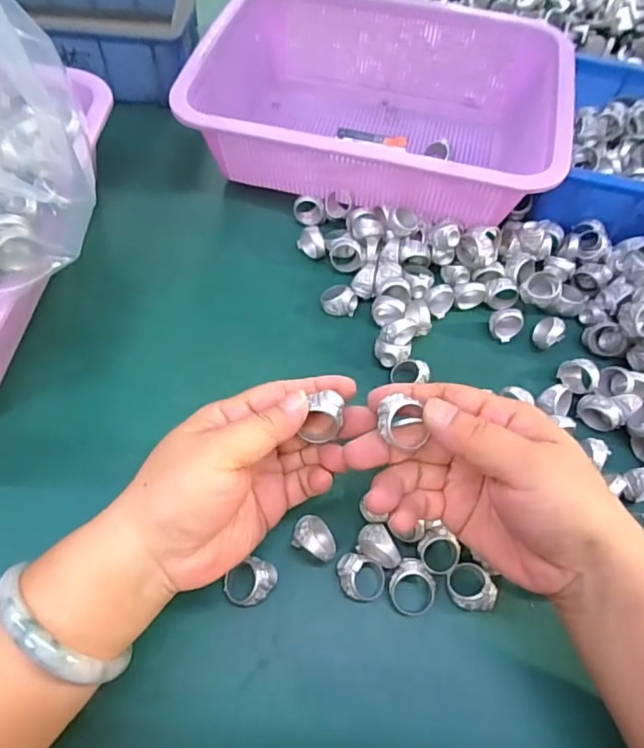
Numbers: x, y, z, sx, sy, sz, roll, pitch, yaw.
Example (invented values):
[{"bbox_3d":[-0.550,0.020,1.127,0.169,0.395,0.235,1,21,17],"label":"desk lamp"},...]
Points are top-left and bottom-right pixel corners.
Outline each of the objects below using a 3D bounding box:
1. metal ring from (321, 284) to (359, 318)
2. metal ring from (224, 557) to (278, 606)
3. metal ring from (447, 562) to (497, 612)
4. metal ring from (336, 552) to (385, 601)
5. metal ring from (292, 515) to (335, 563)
[{"bbox_3d":[0.013,-0.056,0.403,0.028,0.019,0.021,10,60,0],"label":"metal ring"},{"bbox_3d":[-0.038,0.116,0.289,0.029,0.018,0.021,-25,65,-18],"label":"metal ring"},{"bbox_3d":[0.085,0.122,0.297,0.020,0.019,0.029,-34,68,-21],"label":"metal ring"},{"bbox_3d":[0.022,0.114,0.295,0.028,0.018,0.023,12,60,2],"label":"metal ring"},{"bbox_3d":[-0.003,0.096,0.302,0.025,0.021,0.023,2,55,-3],"label":"metal ring"}]

